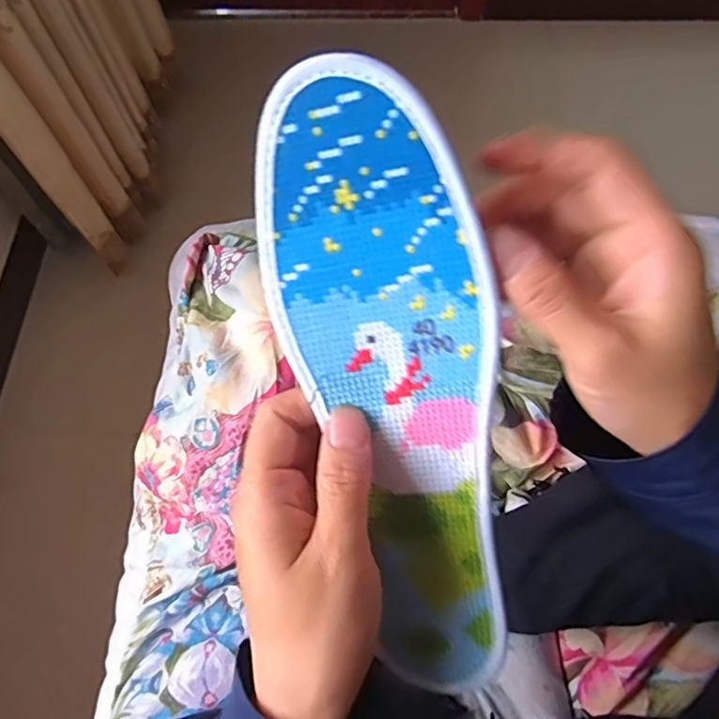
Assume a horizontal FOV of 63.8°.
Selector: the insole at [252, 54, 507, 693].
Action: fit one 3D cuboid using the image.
[{"bbox_3d":[0.019,0.018,0.213,0.076,0.010,0.231,-14,104,16],"label":"insole"}]

